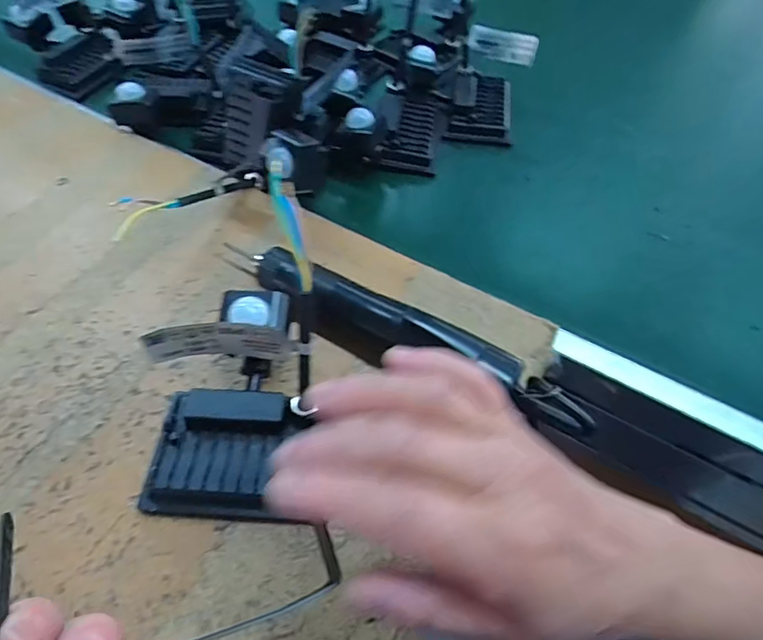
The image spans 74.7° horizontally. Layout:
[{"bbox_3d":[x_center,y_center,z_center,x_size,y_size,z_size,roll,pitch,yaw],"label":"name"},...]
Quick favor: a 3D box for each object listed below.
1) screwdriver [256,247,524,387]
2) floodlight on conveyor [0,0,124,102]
[{"bbox_3d":[-0.007,0.006,0.330,0.189,0.039,0.040,29,59,17],"label":"screwdriver"},{"bbox_3d":[-0.361,-0.316,0.565,0.096,0.063,0.140,-26,76,-18],"label":"floodlight on conveyor"}]

